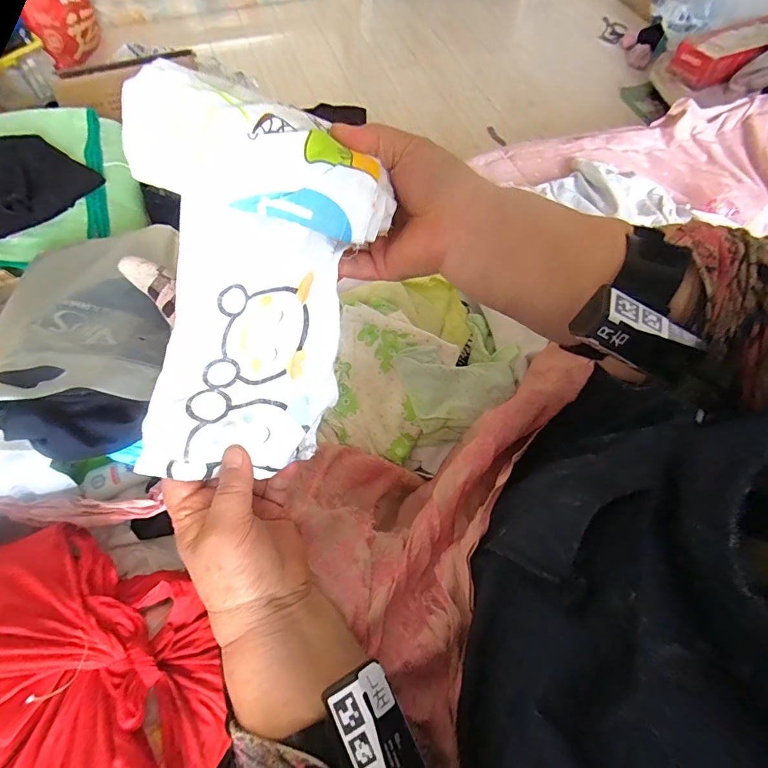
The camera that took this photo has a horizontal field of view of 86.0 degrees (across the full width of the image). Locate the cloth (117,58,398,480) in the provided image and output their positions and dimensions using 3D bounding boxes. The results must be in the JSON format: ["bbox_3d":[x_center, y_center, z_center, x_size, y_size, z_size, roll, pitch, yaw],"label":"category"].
[{"bbox_3d":[-0.105,-0.052,0.286,0.164,0.101,0.260,16,100,-17],"label":"cloth"}]

